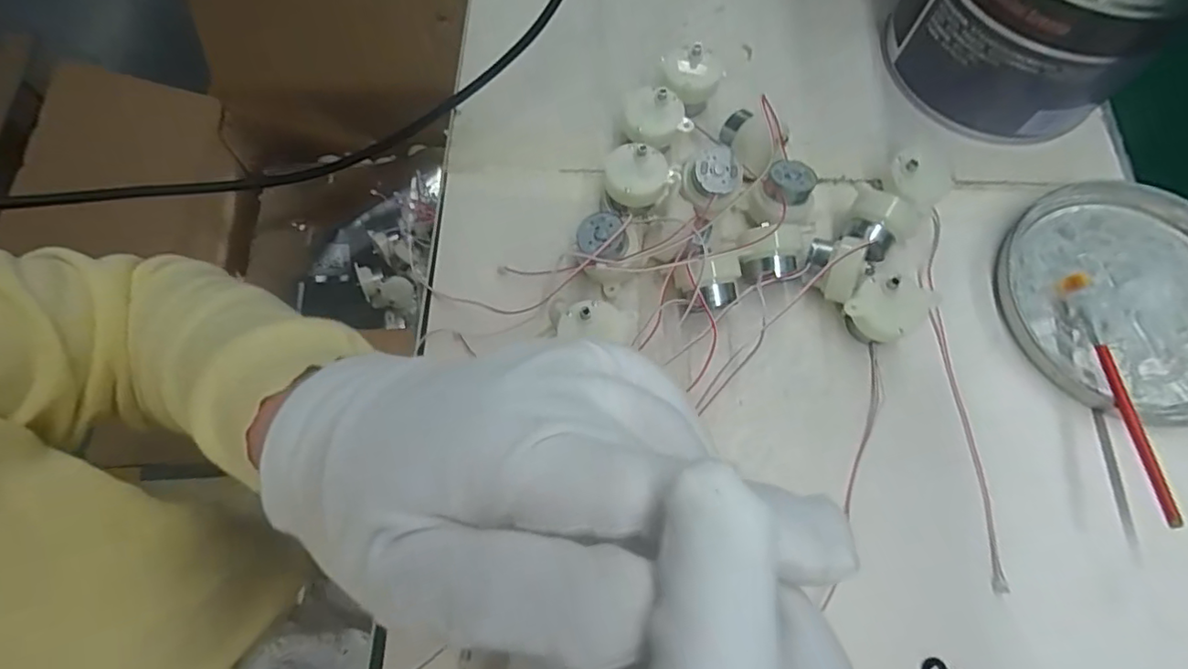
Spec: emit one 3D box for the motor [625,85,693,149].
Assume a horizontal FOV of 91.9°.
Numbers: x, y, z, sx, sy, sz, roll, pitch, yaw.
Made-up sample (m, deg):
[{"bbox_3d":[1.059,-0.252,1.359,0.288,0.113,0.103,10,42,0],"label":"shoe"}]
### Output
[{"bbox_3d":[0.033,-0.118,0.316,0.033,0.022,0.034,0,70,0],"label":"motor"}]

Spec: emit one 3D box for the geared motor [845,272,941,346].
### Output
[{"bbox_3d":[0.142,-0.012,0.280,0.038,0.027,0.032,-40,75,-13],"label":"geared motor"}]

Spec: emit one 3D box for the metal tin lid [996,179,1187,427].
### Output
[{"bbox_3d":[0.281,-0.019,0.298,0.127,0.015,0.126,10,70,3],"label":"metal tin lid"}]

